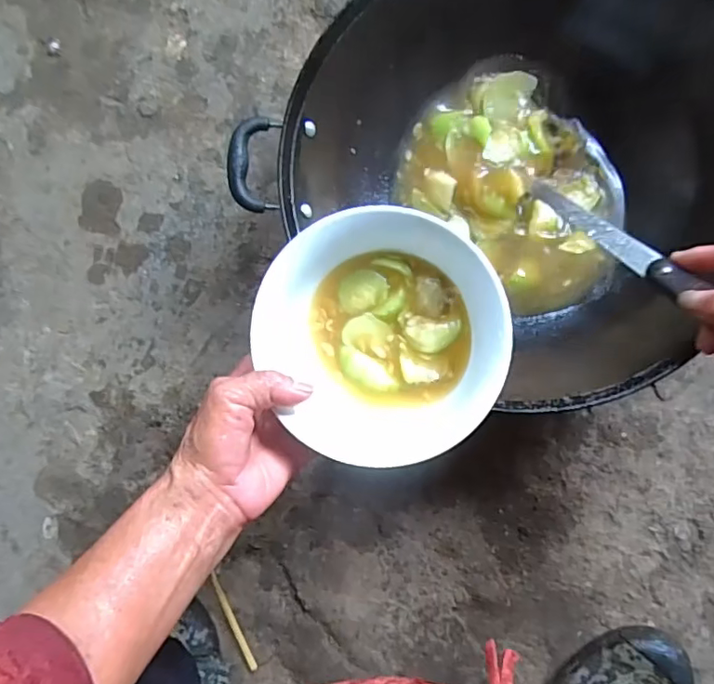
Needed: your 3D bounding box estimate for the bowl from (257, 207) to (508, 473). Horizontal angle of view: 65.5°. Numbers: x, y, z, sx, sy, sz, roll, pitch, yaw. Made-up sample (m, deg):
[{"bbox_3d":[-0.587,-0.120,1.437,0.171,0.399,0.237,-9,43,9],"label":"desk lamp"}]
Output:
[{"bbox_3d":[0.019,-0.003,0.399,0.172,0.071,0.172,1,74,-2],"label":"bowl"}]

